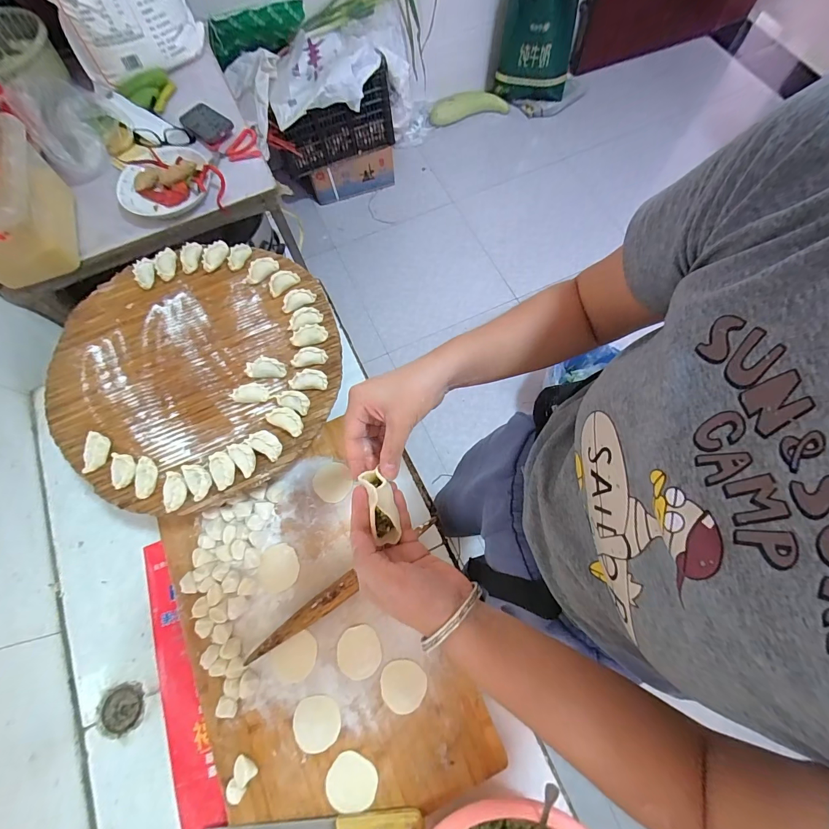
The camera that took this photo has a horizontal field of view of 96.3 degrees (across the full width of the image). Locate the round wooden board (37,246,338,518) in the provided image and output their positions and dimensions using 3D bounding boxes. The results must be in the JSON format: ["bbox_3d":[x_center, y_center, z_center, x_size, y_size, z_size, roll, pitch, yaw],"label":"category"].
[{"bbox_3d":[-0.352,-0.084,0.593,0.441,0.030,0.434,-1,72,2],"label":"round wooden board"}]

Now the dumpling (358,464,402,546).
[{"bbox_3d":[-0.029,0.082,0.332,0.024,0.023,0.062,-16,80,-3],"label":"dumpling"}]

